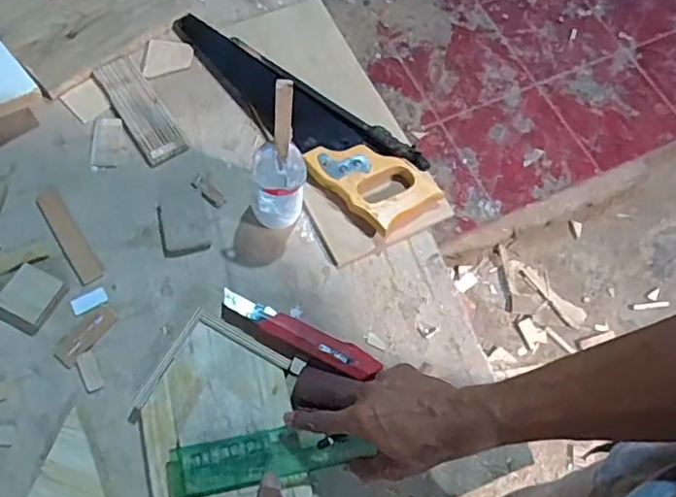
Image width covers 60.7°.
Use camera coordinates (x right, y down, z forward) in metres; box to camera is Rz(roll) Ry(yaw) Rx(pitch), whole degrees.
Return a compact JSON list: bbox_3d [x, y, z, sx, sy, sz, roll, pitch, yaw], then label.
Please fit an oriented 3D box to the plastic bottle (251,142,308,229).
[{"bbox_3d":[-0.066,-0.062,0.637,0.057,0.095,0.064,8,66,-3],"label":"plastic bottle"}]

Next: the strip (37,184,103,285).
[{"bbox_3d":[-0.303,-0.015,0.647,0.024,0.008,0.126,-32,73,-16],"label":"strip"}]

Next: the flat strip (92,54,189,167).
[{"bbox_3d":[-0.246,-0.174,0.714,0.051,0.010,0.164,-31,73,-16],"label":"flat strip"}]

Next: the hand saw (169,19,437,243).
[{"bbox_3d":[-0.060,-0.168,0.720,0.403,0.026,0.092,41,70,12],"label":"hand saw"}]

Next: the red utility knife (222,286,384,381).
[{"bbox_3d":[-0.043,0.090,0.616,0.176,0.021,0.030,23,69,9],"label":"red utility knife"}]

